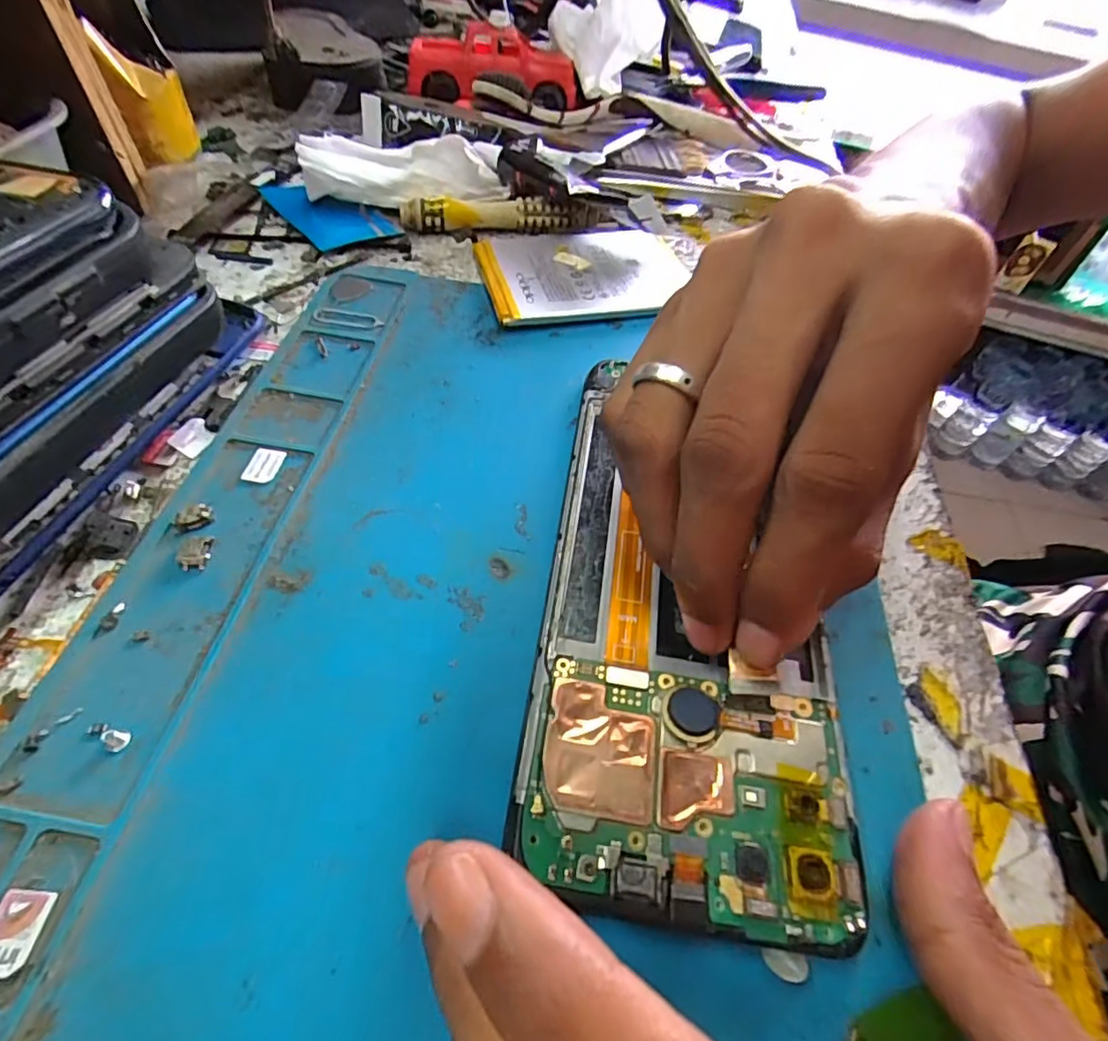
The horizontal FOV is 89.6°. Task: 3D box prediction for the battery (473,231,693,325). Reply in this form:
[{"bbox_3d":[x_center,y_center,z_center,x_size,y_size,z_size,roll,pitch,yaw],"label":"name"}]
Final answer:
[{"bbox_3d":[0.013,-0.104,0.234,0.083,0.007,0.062,-9,55,-11],"label":"battery"}]

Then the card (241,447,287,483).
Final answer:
[{"bbox_3d":[-0.086,-0.017,0.165,0.009,0.004,0.012,13,59,-5],"label":"card"}]

